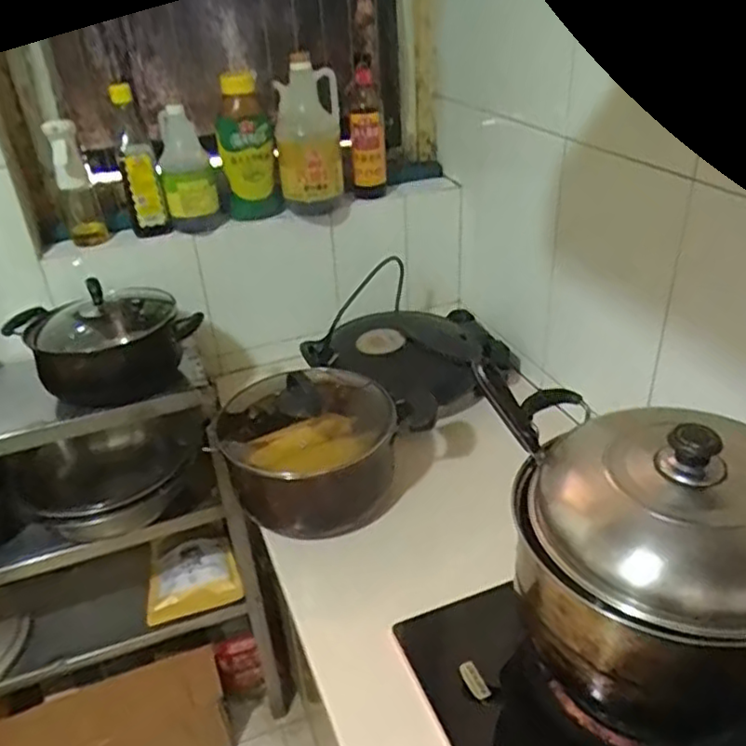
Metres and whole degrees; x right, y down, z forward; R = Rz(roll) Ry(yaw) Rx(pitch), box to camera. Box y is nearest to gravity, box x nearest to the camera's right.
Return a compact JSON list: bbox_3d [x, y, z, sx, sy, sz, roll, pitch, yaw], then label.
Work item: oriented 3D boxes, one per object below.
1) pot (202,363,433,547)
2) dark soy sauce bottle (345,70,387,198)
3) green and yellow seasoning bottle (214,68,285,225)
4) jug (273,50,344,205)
[{"bbox_3d":[-0.087,0.097,0.978,0.260,0.165,0.223,-10,31,-10],"label":"pot"},{"bbox_3d":[-0.011,-0.415,1.190,0.057,0.202,0.078,-2,31,5],"label":"dark soy sauce bottle"},{"bbox_3d":[-0.208,-0.368,1.117,0.089,0.217,0.062,-12,31,-12],"label":"green and yellow seasoning bottle"},{"bbox_3d":[-0.107,-0.402,1.130,0.105,0.217,0.086,-7,30,-3],"label":"jug"}]

